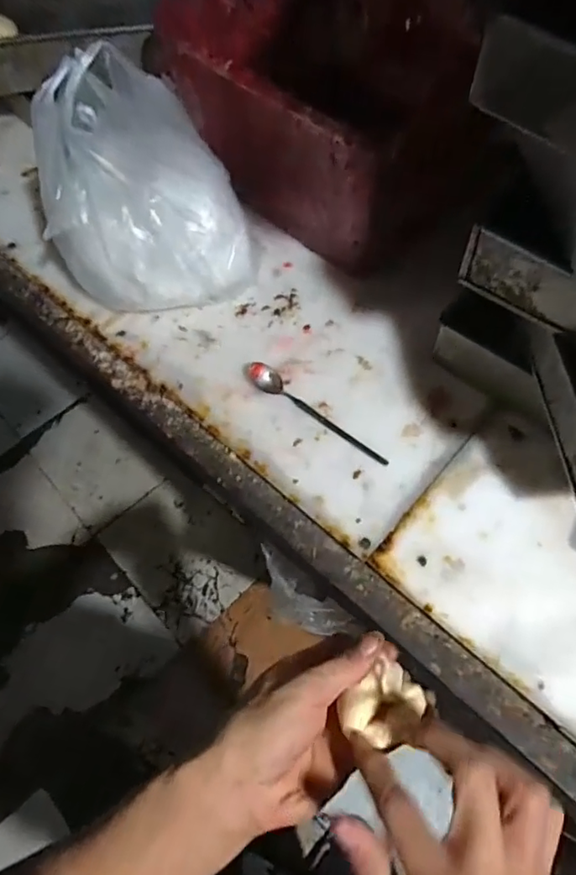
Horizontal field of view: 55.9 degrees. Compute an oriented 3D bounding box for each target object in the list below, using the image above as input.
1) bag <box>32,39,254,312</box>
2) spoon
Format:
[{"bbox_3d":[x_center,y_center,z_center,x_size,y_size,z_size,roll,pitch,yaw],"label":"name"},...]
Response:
[{"bbox_3d":[-0.143,-0.257,0.583,0.203,0.242,0.127,-4,62,0],"label":"bag"},{"bbox_3d":[0.029,-0.026,0.578,0.179,0.018,0.026,37,69,20],"label":"spoon"}]

